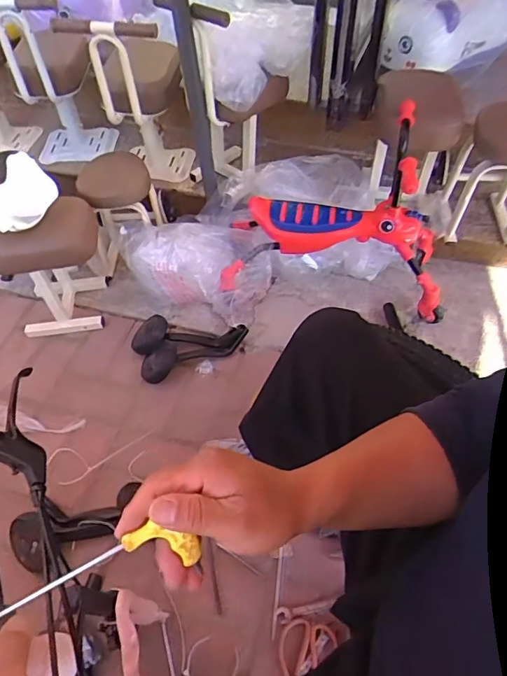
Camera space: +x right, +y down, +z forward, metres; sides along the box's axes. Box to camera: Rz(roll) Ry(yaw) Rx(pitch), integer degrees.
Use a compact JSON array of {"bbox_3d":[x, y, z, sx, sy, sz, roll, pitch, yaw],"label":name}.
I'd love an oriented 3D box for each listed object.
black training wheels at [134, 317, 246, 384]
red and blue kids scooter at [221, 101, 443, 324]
[{"bbox_3d":[-0.166,-0.002,1.248,0.264,0.069,0.165,-21,55,-14],"label":"black training wheels"},{"bbox_3d":[0.203,-0.300,1.216,0.552,0.399,0.317,4,52,5],"label":"red and blue kids scooter"}]

